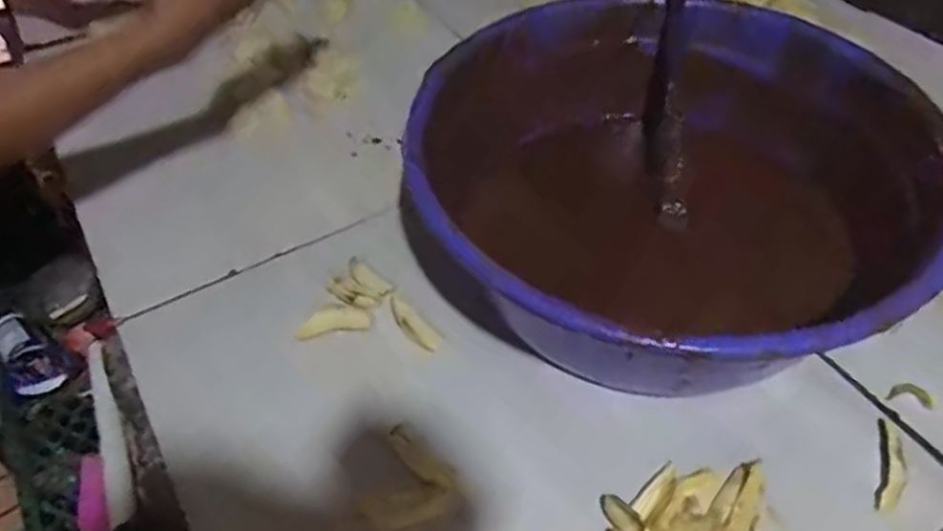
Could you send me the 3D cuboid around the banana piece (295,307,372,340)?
[{"bbox_3d":[-0.120,0.047,0.621,0.062,0.017,0.015,-7,47,-4],"label":"banana piece"}]

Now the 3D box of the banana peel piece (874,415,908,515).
[{"bbox_3d":[0.307,0.144,0.529,0.017,0.013,0.073,15,50,16],"label":"banana peel piece"}]

